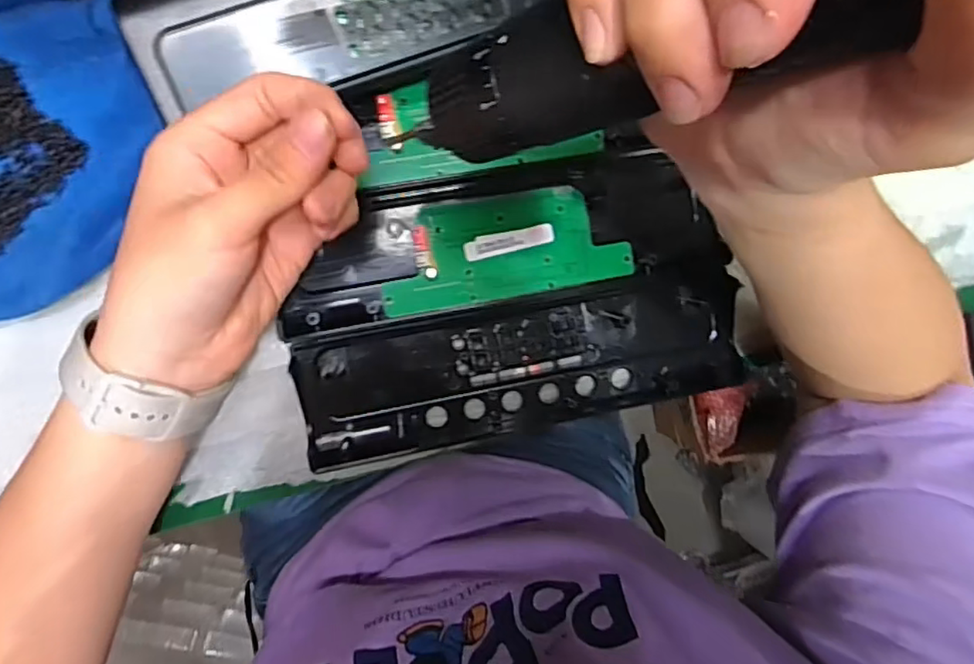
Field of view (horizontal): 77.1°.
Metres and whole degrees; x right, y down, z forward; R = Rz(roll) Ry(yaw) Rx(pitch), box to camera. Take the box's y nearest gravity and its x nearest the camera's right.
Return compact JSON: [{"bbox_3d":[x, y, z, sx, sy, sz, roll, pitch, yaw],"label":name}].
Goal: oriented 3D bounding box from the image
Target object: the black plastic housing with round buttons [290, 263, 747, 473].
[{"bbox_3d":[0.021,0.020,0.344,0.242,0.019,0.076,-11,95,-7],"label":"black plastic housing with round buttons"}]

